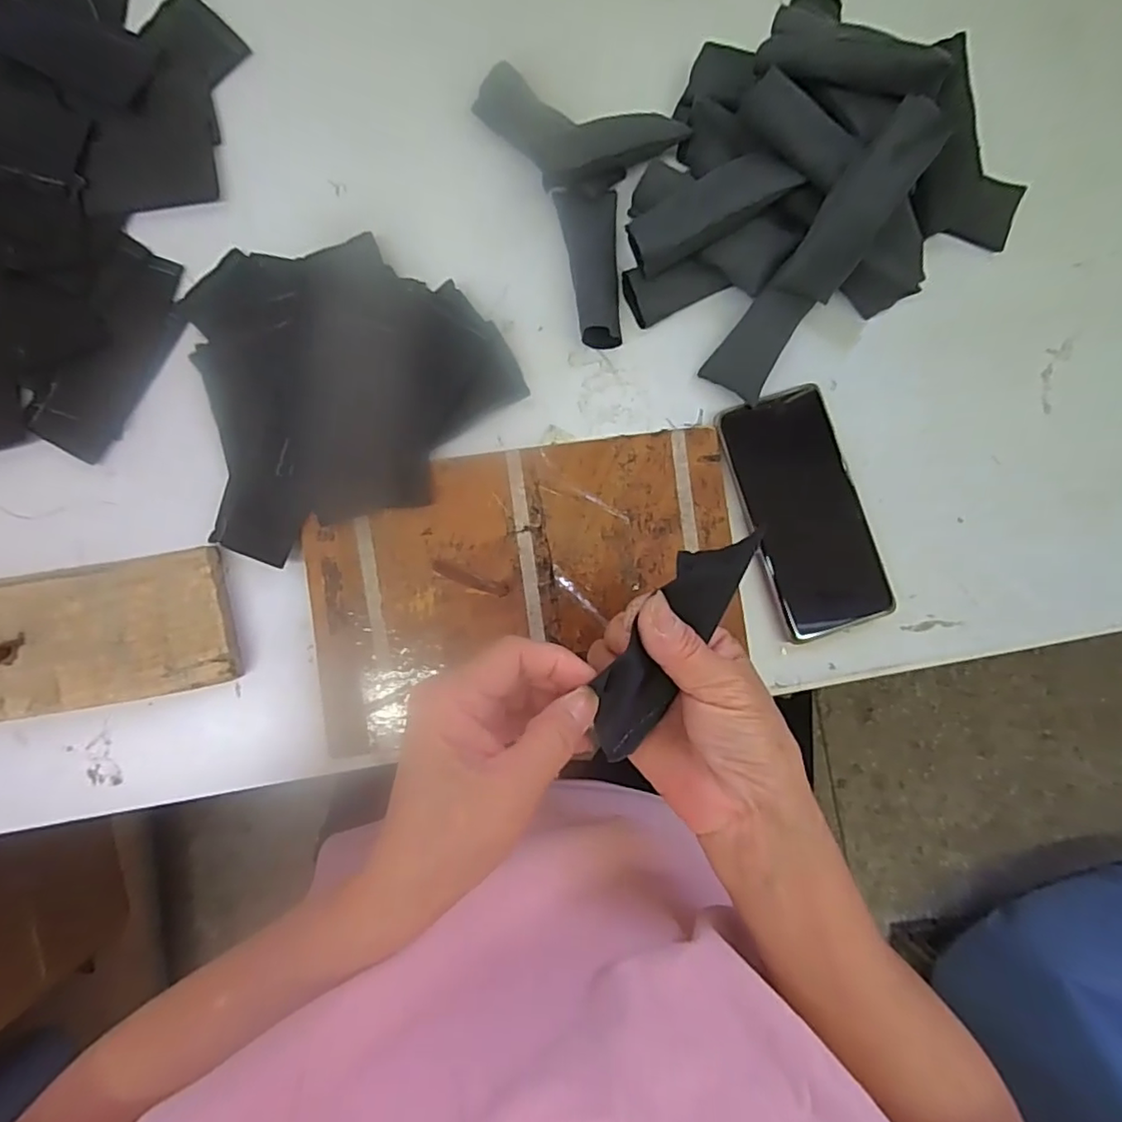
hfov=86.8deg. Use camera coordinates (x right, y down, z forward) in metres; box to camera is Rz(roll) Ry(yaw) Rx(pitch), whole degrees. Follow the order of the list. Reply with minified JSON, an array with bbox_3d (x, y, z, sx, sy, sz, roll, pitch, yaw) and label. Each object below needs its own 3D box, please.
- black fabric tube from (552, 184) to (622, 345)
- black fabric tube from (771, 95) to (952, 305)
[{"bbox_3d":[0.021,-0.192,0.390,0.037,0.020,0.103,-4,88,-3],"label":"black fabric tube"},{"bbox_3d":[0.169,-0.201,0.339,0.036,0.025,0.103,30,131,-1],"label":"black fabric tube"}]

